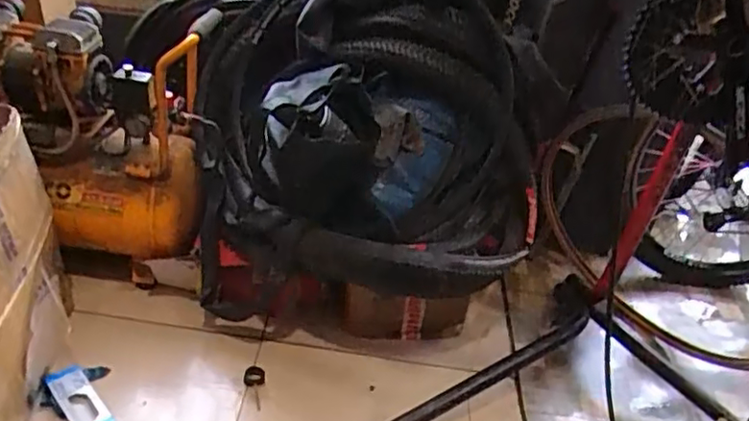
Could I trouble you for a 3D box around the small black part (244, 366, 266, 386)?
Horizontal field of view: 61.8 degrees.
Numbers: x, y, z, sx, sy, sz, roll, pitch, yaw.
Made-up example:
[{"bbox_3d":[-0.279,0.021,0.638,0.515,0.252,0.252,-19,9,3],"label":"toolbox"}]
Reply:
[{"bbox_3d":[-0.256,0.353,1.338,0.043,0.020,0.047,4,36,-5],"label":"small black part"}]

